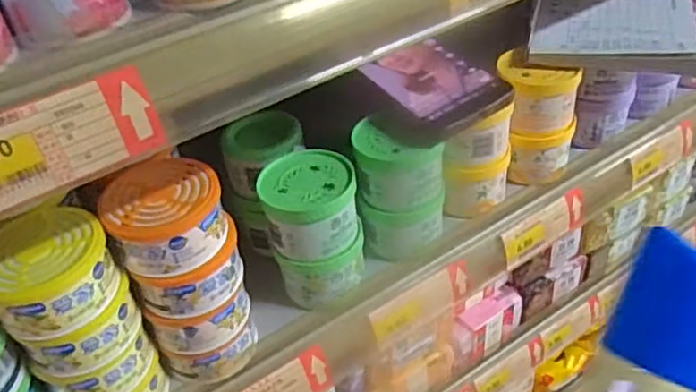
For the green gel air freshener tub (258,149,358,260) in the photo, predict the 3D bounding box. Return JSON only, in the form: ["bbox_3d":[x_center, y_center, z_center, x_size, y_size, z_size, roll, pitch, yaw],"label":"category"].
[{"bbox_3d":[-0.026,0.004,0.447,0.063,0.045,0.063,-4,41,4],"label":"green gel air freshener tub"}]

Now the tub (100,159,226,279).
[{"bbox_3d":[-0.107,0.010,0.378,0.064,0.037,0.068,-4,41,4],"label":"tub"}]

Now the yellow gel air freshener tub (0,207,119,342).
[{"bbox_3d":[-0.163,0.042,0.348,0.065,0.037,0.060,-4,41,4],"label":"yellow gel air freshener tub"}]

